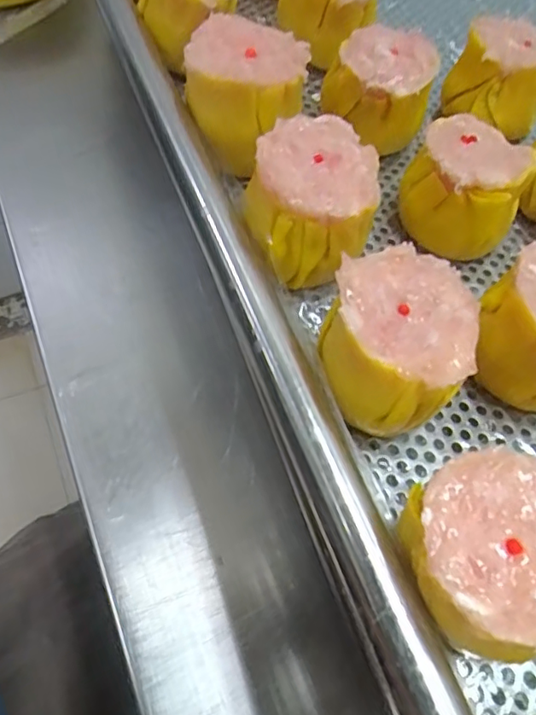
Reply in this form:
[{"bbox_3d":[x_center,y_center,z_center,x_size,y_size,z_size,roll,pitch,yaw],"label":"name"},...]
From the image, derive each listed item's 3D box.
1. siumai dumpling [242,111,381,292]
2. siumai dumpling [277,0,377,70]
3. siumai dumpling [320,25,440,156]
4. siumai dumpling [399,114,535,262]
[{"bbox_3d":[0.012,-0.044,0.157,0.032,0.027,0.037,9,62,1],"label":"siumai dumpling"},{"bbox_3d":[0.022,-0.133,0.217,0.035,0.027,0.034,2,63,-3],"label":"siumai dumpling"},{"bbox_3d":[0.037,-0.091,0.194,0.034,0.027,0.025,23,63,8],"label":"siumai dumpling"},{"bbox_3d":[0.060,-0.052,0.175,0.033,0.025,0.033,26,64,9],"label":"siumai dumpling"}]

